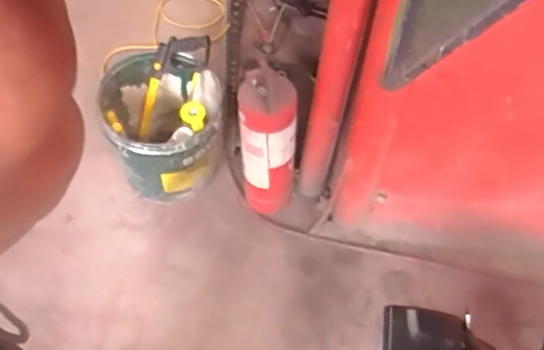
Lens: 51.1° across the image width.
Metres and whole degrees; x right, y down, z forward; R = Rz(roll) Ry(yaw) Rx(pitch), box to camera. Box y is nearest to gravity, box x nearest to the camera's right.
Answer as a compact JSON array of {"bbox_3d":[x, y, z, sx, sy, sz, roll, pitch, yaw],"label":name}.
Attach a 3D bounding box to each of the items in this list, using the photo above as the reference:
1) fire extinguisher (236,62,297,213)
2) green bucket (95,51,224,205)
[{"bbox_3d":[-0.012,-0.063,1.405,0.154,0.460,0.139,5,53,-1],"label":"fire extinguisher"},{"bbox_3d":[-0.279,-0.114,1.501,0.288,0.315,0.293,1,53,-3],"label":"green bucket"}]

